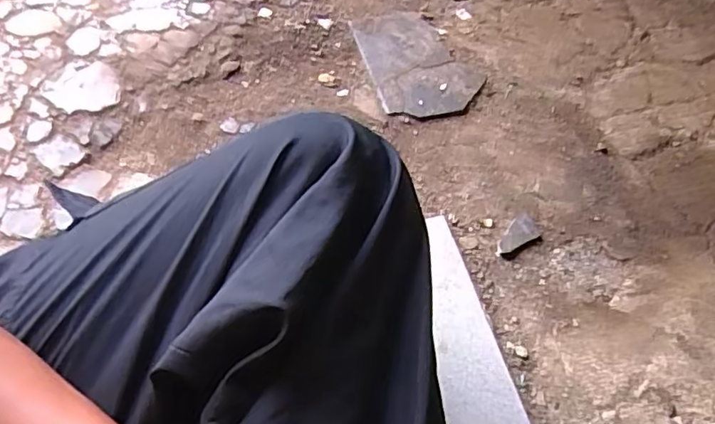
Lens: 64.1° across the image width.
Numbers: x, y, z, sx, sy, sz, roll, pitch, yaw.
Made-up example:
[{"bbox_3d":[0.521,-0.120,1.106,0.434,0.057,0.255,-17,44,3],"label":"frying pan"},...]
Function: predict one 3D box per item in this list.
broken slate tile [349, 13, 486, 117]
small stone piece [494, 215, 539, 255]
[{"bbox_3d":[0.080,-0.202,0.755,0.132,0.006,0.199,-13,58,-10],"label":"broken slate tile"},{"bbox_3d":[0.164,0.023,0.601,0.057,0.004,0.031,-26,61,-17],"label":"small stone piece"}]

